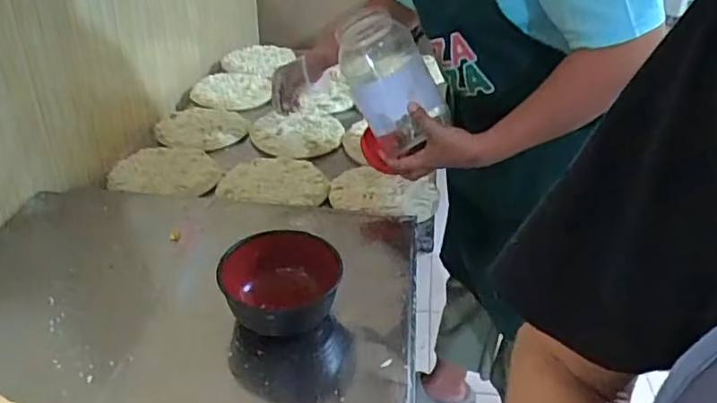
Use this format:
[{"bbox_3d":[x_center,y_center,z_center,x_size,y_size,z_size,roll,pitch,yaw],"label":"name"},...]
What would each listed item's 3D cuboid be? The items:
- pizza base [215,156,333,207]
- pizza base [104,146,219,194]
[{"bbox_3d":[-0.153,-0.040,1.109,0.194,0.020,0.201,5,28,0],"label":"pizza base"},{"bbox_3d":[-0.370,-0.060,1.149,0.192,0.011,0.213,-9,31,-11],"label":"pizza base"}]

